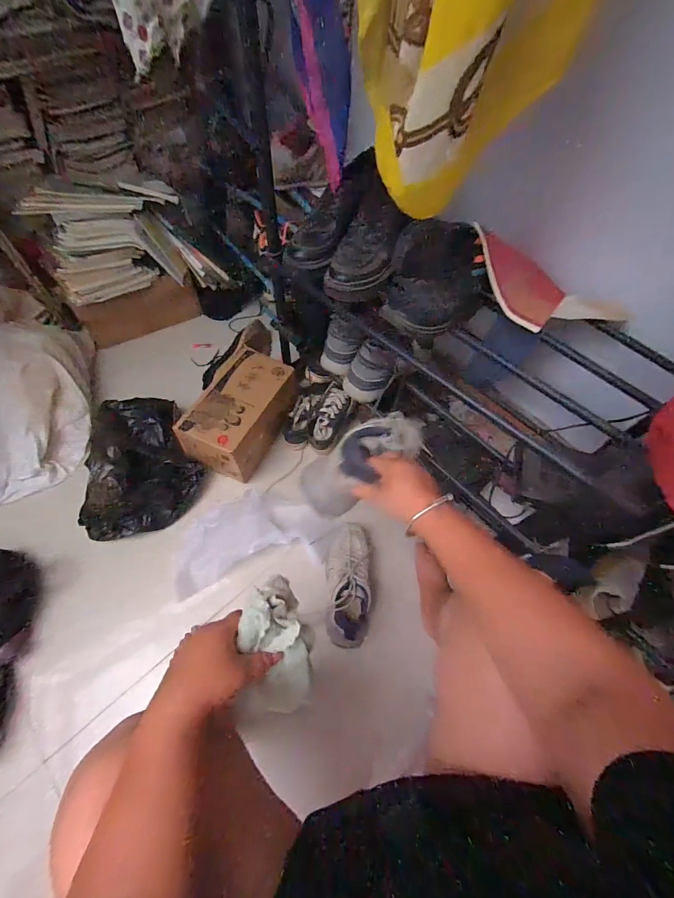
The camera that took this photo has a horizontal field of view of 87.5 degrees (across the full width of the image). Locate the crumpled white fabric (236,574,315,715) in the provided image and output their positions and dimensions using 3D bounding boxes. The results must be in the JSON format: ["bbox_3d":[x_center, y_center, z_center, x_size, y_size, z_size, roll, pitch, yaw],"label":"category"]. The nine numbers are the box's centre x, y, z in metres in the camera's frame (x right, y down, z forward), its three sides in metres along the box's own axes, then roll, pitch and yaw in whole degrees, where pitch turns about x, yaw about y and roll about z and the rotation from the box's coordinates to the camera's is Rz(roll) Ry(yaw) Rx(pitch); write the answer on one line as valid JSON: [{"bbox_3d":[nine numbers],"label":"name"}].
[{"bbox_3d":[-0.069,0.225,0.411,0.077,0.084,0.136,0,61,-3],"label":"crumpled white fabric"}]

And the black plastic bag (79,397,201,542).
[{"bbox_3d":[-0.506,0.034,0.886,0.286,0.154,0.317,-21,64,-14],"label":"black plastic bag"}]

